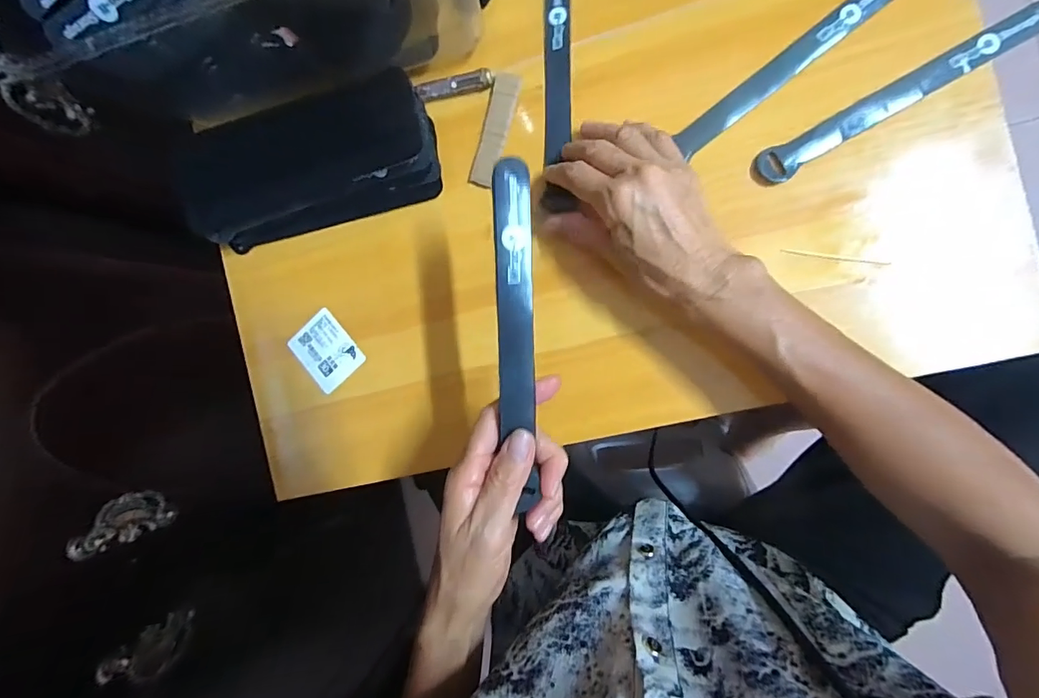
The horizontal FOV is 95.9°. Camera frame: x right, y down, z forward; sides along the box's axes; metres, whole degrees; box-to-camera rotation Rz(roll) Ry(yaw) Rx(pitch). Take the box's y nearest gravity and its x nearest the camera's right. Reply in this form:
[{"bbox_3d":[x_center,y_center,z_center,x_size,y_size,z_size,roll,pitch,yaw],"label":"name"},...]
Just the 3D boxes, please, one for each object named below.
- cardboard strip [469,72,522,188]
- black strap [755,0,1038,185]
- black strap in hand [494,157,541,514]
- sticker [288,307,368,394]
[{"bbox_3d":[-0.019,-0.174,0.372,0.022,0.005,0.086,16,95,8],"label":"cardboard strip"},{"bbox_3d":[0.259,-0.174,0.319,0.197,0.008,0.023,-29,88,9],"label":"black strap"},{"bbox_3d":[-0.001,-0.006,0.266,0.020,0.004,0.193,-3,98,-14],"label":"black strap in hand"},{"bbox_3d":[-0.168,0.001,0.408,0.050,0.004,0.060,-42,86,4],"label":"sticker"}]

